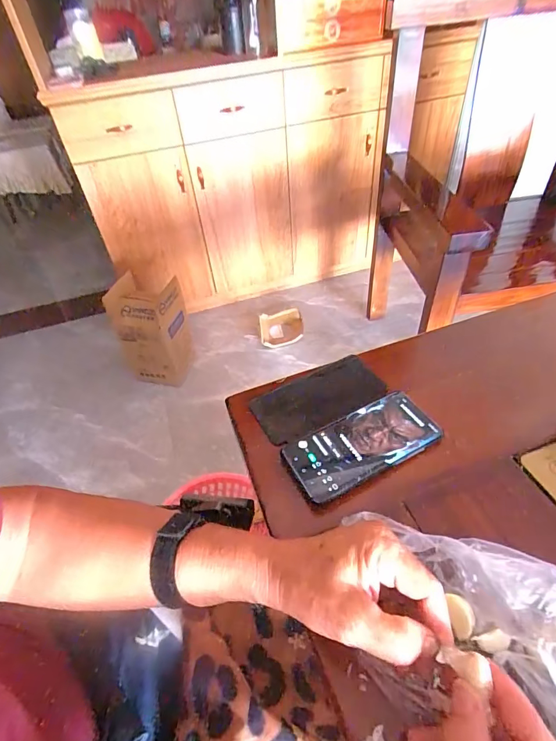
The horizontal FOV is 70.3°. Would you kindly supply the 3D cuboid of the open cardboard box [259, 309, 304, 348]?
[{"bbox_3d":[0.012,-0.167,1.650,0.181,0.067,0.192,-2,46,4],"label":"open cardboard box"}]

